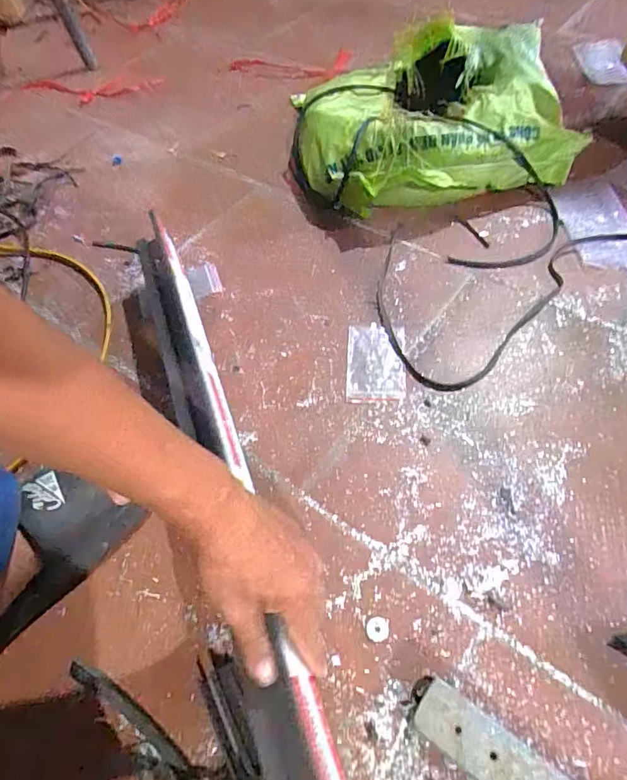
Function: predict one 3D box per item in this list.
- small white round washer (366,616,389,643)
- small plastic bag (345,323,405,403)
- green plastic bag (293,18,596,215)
[{"bbox_3d":[0.057,0.212,0.438,0.020,0.004,0.021,-2,55,3],"label":"small white round washer"},{"bbox_3d":[0.077,-0.035,0.610,0.070,0.004,0.116,2,55,6],"label":"small plastic bag"},{"bbox_3d":[0.191,-0.454,0.809,0.435,0.154,0.326,-16,55,-6],"label":"green plastic bag"}]

